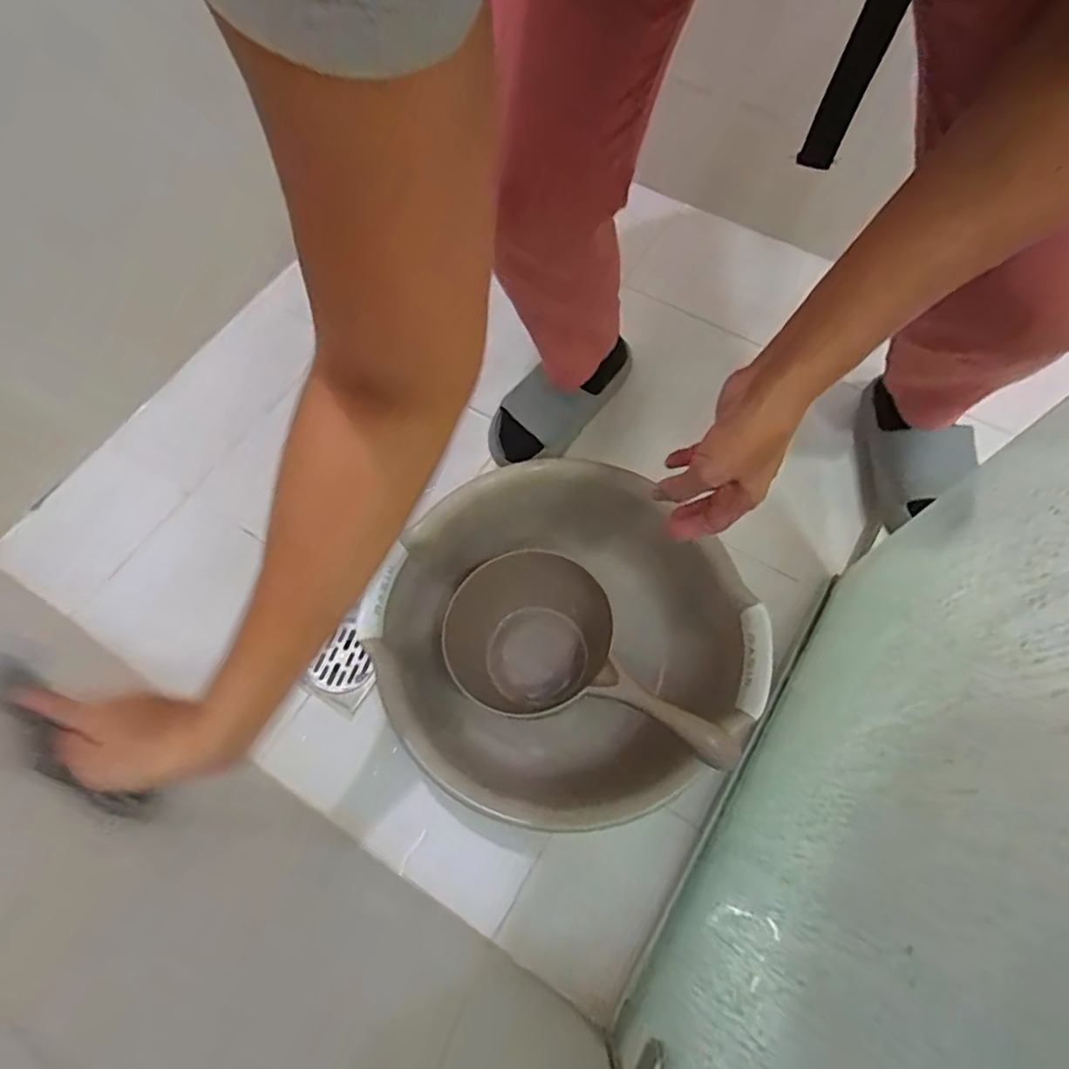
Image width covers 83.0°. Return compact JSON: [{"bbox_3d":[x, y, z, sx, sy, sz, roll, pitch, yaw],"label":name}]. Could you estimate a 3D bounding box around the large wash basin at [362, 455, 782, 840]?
[{"bbox_3d":[0.042,0.128,0.633,0.346,0.149,0.330,18,67,9],"label":"large wash basin"}]

